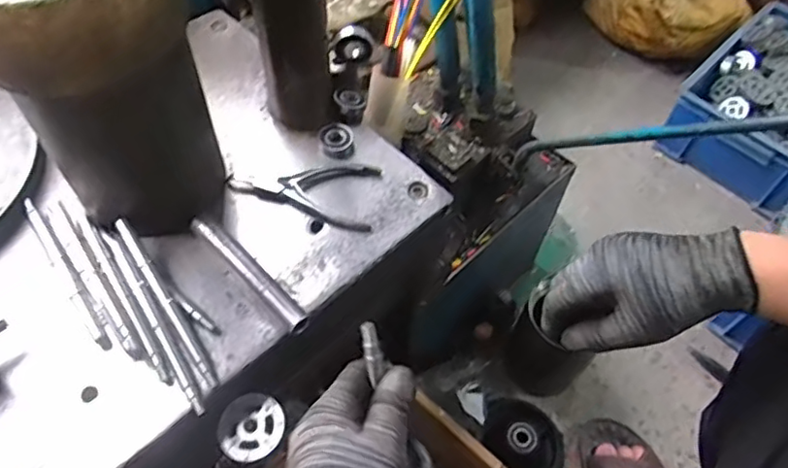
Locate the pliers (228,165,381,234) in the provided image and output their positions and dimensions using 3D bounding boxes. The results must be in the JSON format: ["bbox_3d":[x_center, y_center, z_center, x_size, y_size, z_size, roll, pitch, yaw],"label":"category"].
[{"bbox_3d":[-0.086,-0.040,0.573,0.137,0.013,0.070,5,56,1],"label":"pliers"}]

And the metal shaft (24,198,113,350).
[{"bbox_3d":[-0.276,0.030,0.516,0.014,0.015,0.162,-31,62,-21],"label":"metal shaft"}]

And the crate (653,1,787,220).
[{"bbox_3d":[0.765,-0.257,1.217,0.440,0.161,0.303,-36,65,-24],"label":"crate"}]

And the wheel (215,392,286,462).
[{"bbox_3d":[-0.114,0.154,0.493,0.052,0.008,0.050,1,56,-2],"label":"wheel"}]

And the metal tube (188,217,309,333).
[{"bbox_3d":[-0.120,0.029,0.511,0.019,0.013,0.137,-38,65,-25],"label":"metal tube"}]

